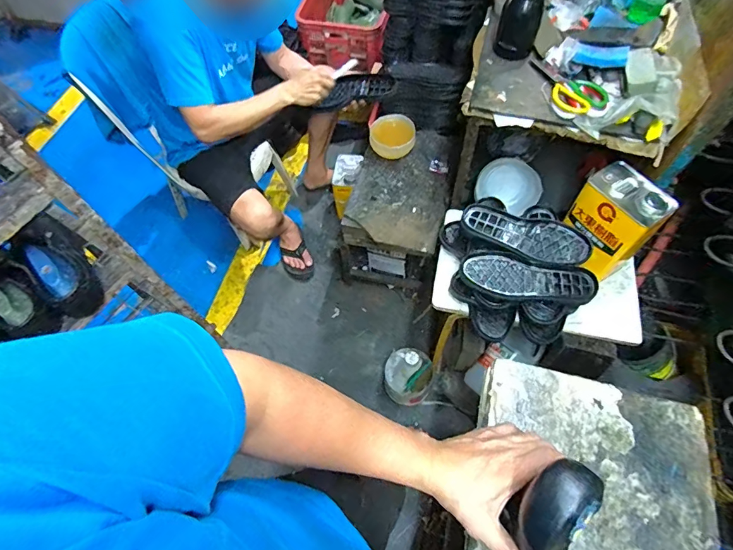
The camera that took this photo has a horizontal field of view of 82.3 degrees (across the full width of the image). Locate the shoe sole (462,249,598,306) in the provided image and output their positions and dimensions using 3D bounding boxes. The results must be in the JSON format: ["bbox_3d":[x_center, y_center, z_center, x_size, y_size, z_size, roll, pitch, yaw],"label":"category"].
[{"bbox_3d":[0.353,0.012,0.924,0.278,0.027,0.105,15,62,9],"label":"shoe sole"}]

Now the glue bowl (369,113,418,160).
[{"bbox_3d":[0.089,-0.456,1.405,0.149,0.075,0.160,-1,61,1],"label":"glue bowl"}]

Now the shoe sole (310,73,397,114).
[{"bbox_3d":[-0.043,-0.564,1.284,0.249,0.081,0.031,-10,15,17],"label":"shoe sole"}]

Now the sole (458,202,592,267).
[{"bbox_3d":[0.363,-0.092,0.966,0.281,0.025,0.109,21,64,13],"label":"sole"}]

